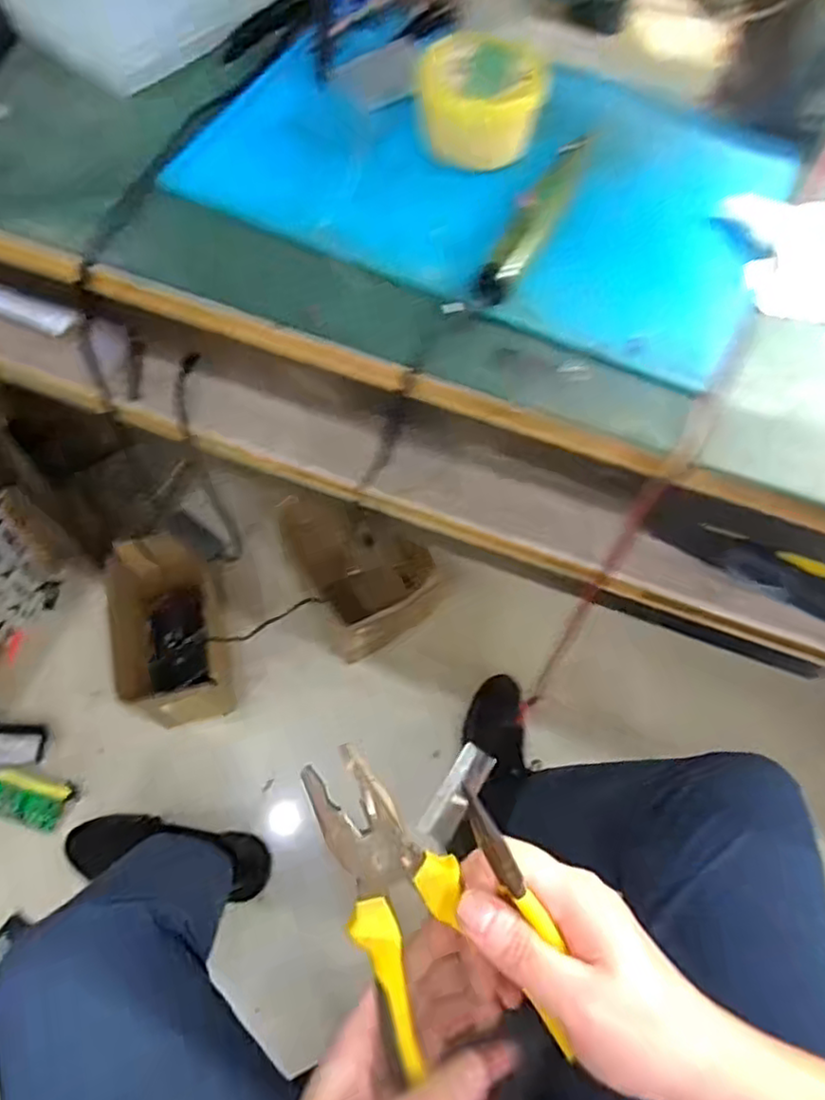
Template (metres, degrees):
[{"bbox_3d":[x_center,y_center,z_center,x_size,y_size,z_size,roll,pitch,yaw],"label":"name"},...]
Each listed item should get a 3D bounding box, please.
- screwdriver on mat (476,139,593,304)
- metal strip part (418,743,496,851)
[{"bbox_3d":[0.073,-0.194,0.377,0.019,0.020,0.133,26,65,9],"label":"screwdriver on mat"},{"bbox_3d":[0.018,0.099,0.264,0.016,0.004,0.041,36,78,-12],"label":"metal strip part"}]

